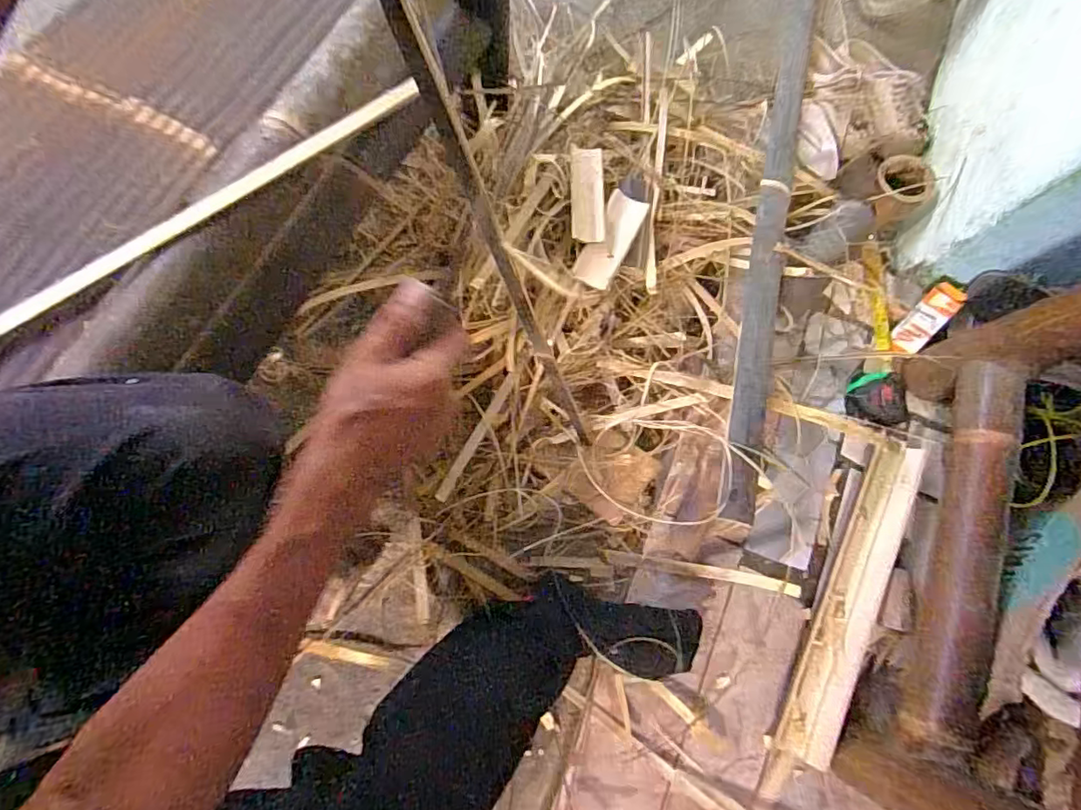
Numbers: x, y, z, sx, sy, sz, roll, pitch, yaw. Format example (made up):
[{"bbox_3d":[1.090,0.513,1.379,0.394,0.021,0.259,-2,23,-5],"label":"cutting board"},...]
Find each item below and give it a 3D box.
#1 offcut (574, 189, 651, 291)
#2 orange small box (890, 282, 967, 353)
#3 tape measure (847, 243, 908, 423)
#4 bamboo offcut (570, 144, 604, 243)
[{"bbox_3d":[0.098,-0.234,0.769,0.053,0.021,0.135,27,91,5],"label":"offcut"},{"bbox_3d":[0.573,-0.128,0.807,0.044,0.027,0.110,38,111,7],"label":"orange small box"},{"bbox_3d":[0.507,-0.114,0.822,0.080,0.049,0.298,5,75,-1],"label":"tape measure"},{"bbox_3d":[0.065,-0.297,0.759,0.046,0.020,0.145,0,77,-5],"label":"bamboo offcut"}]

